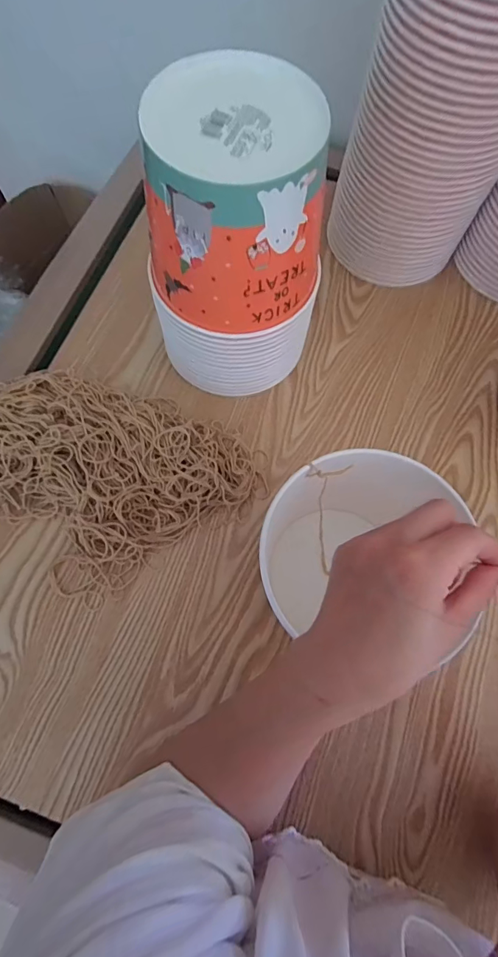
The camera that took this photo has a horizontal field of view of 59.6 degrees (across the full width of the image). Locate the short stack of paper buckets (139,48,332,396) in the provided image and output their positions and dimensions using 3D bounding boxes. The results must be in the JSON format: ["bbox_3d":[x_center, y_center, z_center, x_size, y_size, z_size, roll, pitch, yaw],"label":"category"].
[{"bbox_3d":[-0.007,-0.194,0.403,0.138,0.238,0.134,9,72,1],"label":"short stack of paper buckets"}]

